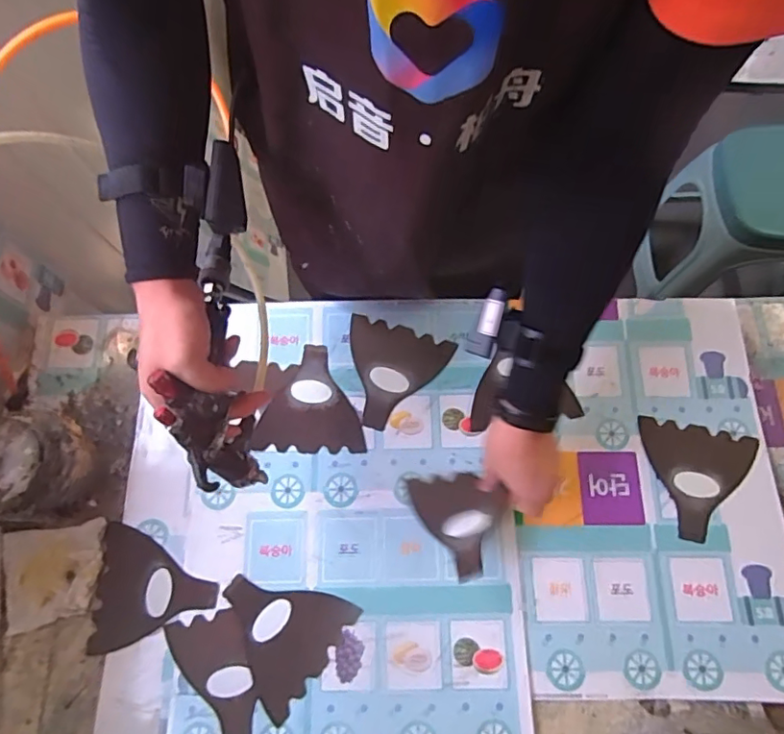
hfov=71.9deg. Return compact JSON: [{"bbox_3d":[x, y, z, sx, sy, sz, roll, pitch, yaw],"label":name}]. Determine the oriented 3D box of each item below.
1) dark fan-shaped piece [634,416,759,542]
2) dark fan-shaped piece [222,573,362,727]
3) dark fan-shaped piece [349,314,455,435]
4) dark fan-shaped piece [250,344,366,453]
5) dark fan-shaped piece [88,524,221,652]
[{"bbox_3d":[0.351,0.132,0.627,0.128,0.008,0.130,12,73,4],"label":"dark fan-shaped piece"},{"bbox_3d":[-0.127,0.281,0.587,0.131,0.004,0.127,35,73,12],"label":"dark fan-shaped piece"},{"bbox_3d":[-0.003,0.011,0.665,0.127,0.004,0.129,17,74,4],"label":"dark fan-shaped piece"},{"bbox_3d":[-0.099,0.040,0.664,0.128,0.011,0.127,3,79,0],"label":"dark fan-shaped piece"},{"bbox_3d":[-0.262,0.246,0.599,0.129,0.009,0.127,2,72,1],"label":"dark fan-shaped piece"}]

